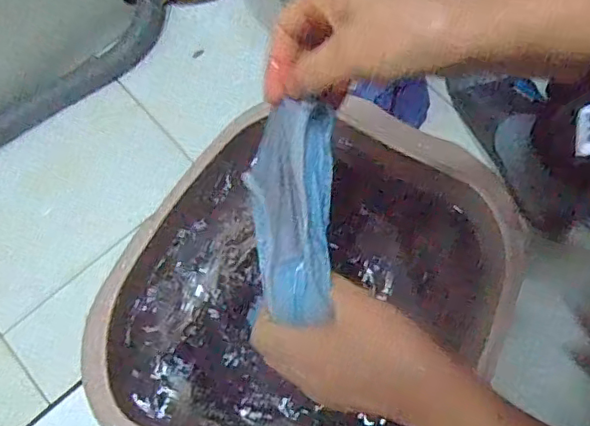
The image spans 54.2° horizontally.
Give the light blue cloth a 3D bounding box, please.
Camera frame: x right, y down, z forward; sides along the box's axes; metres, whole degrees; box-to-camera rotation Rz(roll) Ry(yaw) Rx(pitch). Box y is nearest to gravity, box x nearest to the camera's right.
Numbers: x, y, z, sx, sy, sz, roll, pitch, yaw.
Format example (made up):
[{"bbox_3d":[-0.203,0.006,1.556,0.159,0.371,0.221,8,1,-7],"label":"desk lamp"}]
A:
[{"bbox_3d":[-0.002,0.002,0.367,0.052,0.044,0.122,0,86,0],"label":"light blue cloth"}]

